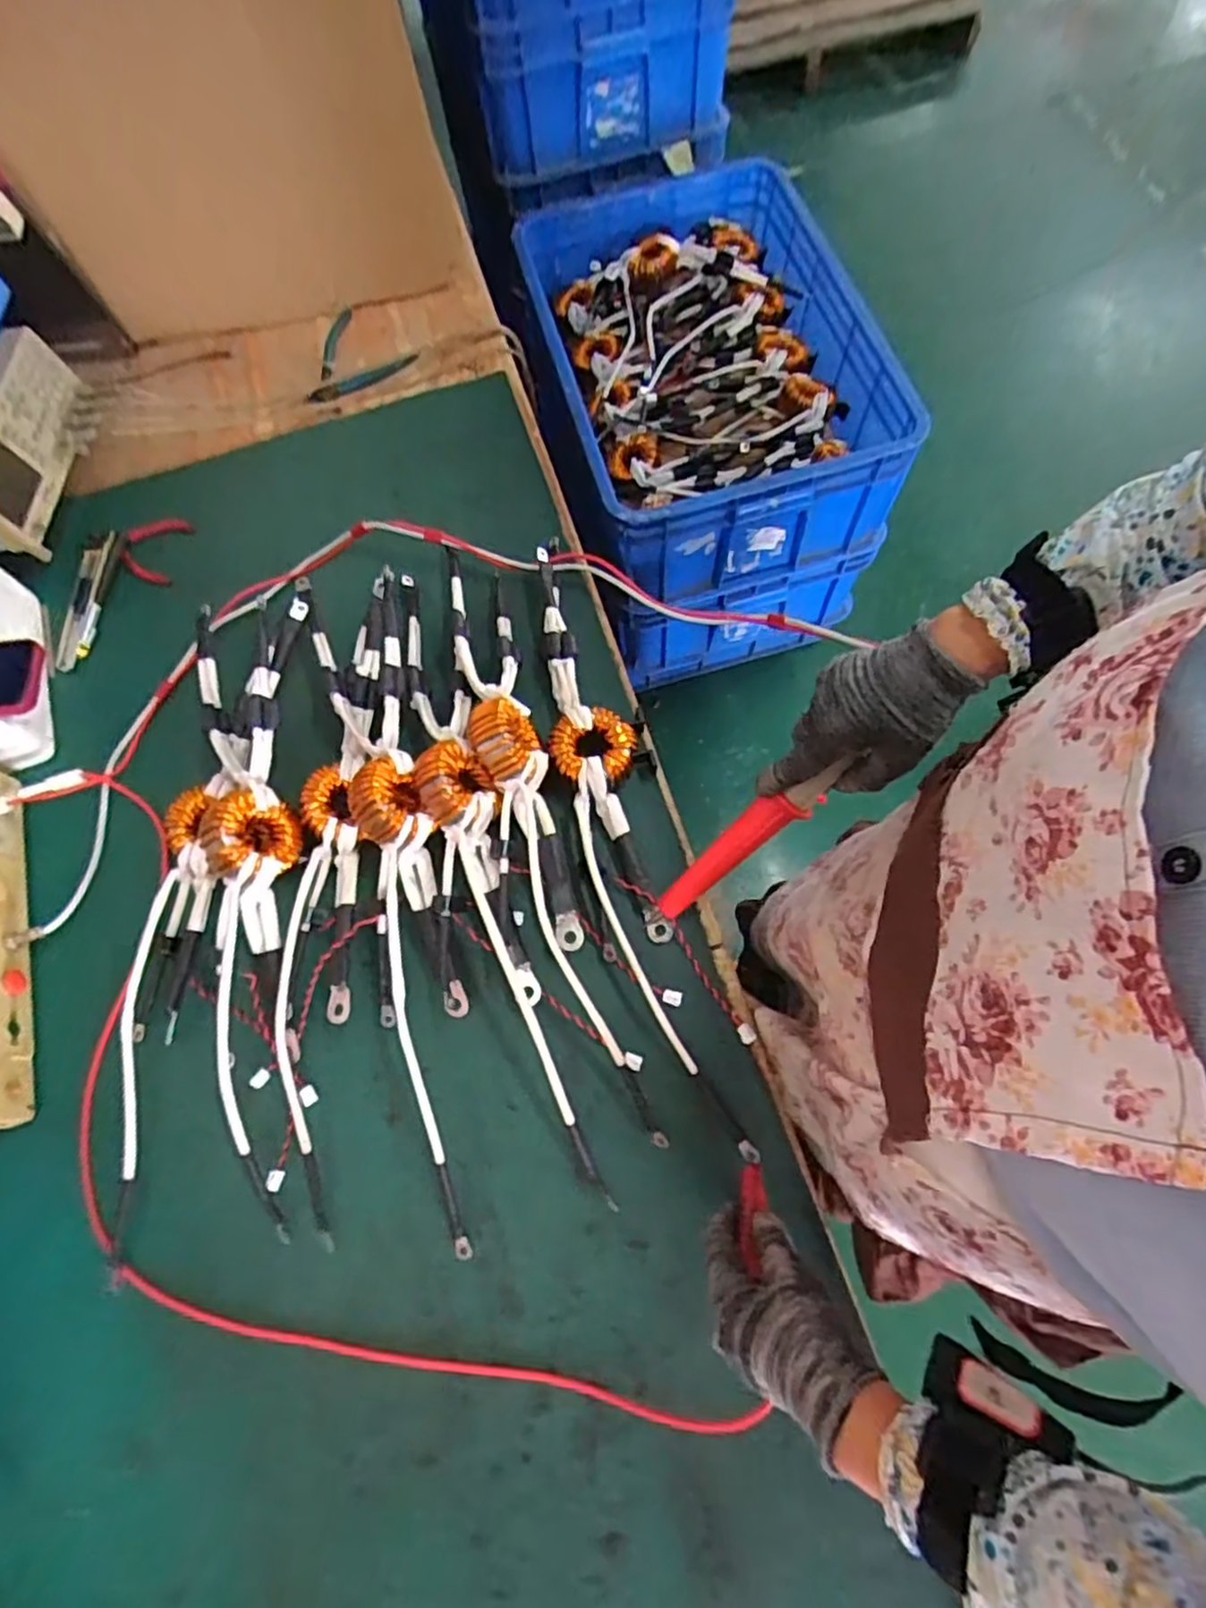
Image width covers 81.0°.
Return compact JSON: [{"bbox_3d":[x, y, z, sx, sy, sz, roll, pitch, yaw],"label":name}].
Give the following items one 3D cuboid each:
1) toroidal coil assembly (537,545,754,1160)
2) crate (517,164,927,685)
[{"bbox_3d":[0.009,0.006,0.630,0.077,0.040,0.553,-11,69,-2],"label":"toroidal coil assembly"},{"bbox_3d":[0.144,-0.628,1.160,0.451,0.383,0.665,-17,70,-4],"label":"crate"}]

